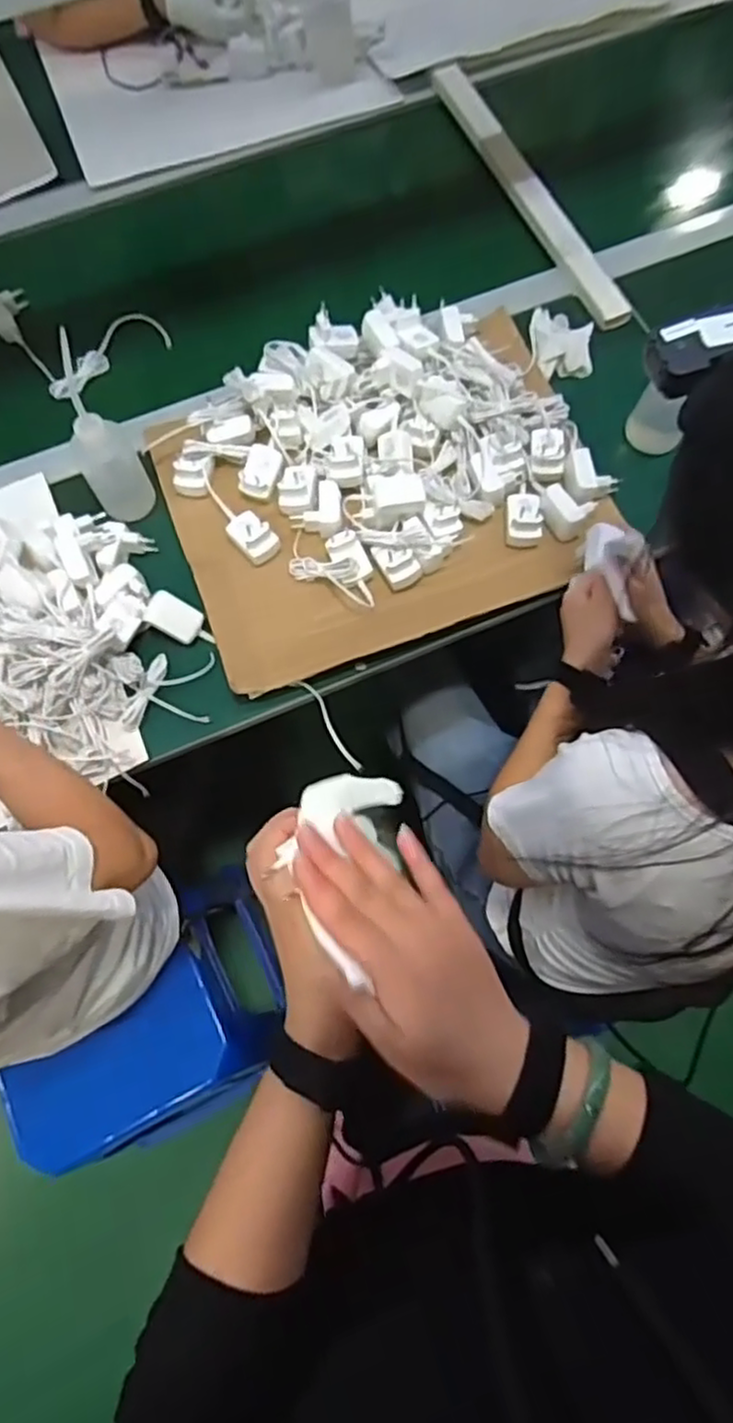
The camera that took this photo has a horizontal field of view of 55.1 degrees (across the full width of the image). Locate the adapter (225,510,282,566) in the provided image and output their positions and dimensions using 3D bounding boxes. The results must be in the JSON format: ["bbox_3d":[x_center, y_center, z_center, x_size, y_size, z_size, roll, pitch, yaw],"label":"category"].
[{"bbox_3d":[-0.136,-0.209,0.825,0.070,0.031,0.043,43,78,14],"label":"adapter"}]

